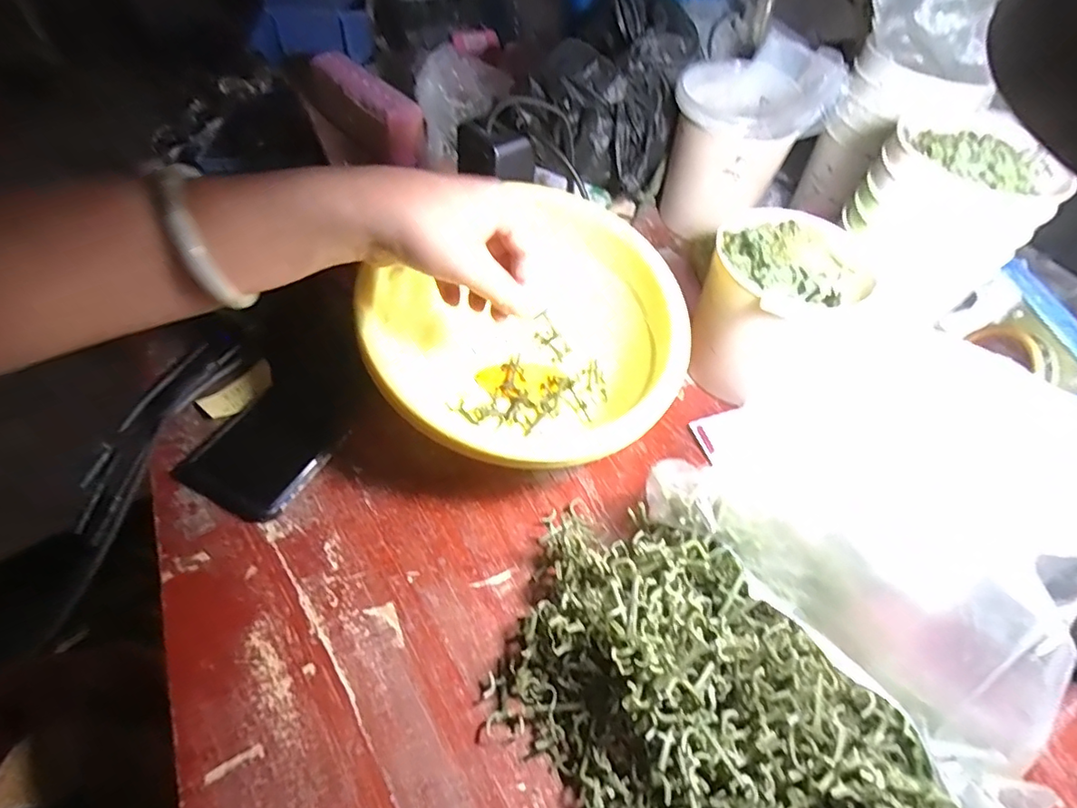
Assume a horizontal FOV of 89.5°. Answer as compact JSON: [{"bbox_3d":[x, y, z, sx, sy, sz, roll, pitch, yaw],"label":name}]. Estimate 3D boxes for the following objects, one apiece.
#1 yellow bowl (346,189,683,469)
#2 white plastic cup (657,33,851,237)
[{"bbox_3d":[-0.009,-0.039,0.405,0.211,0.112,0.211,2,52,-3],"label":"yellow bowl"},{"bbox_3d":[0.202,-0.264,0.549,0.131,0.160,0.116,21,54,10],"label":"white plastic cup"}]

